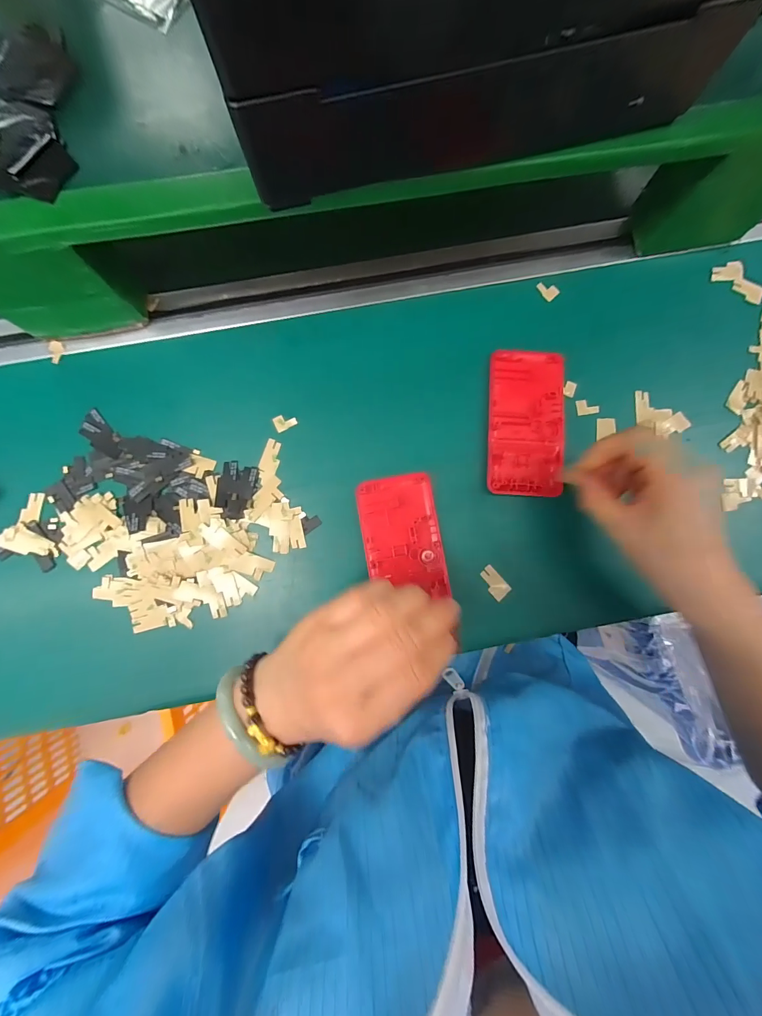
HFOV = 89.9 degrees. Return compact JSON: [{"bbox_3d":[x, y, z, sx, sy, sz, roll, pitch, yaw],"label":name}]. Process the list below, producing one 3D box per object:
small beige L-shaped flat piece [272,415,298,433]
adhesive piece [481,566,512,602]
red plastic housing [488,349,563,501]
[{"bbox_3d":[-0.081,-0.073,0.322,0.018,0.004,0.013,-26,86,-3],"label":"small beige L-shaped flat piece"},{"bbox_3d":[0.094,0.063,0.318,0.016,0.005,0.027,-41,87,-4],"label":"adhesive piece"},{"bbox_3d":[0.121,-0.071,0.319,0.062,0.015,0.121,2,85,0],"label":"red plastic housing"}]

